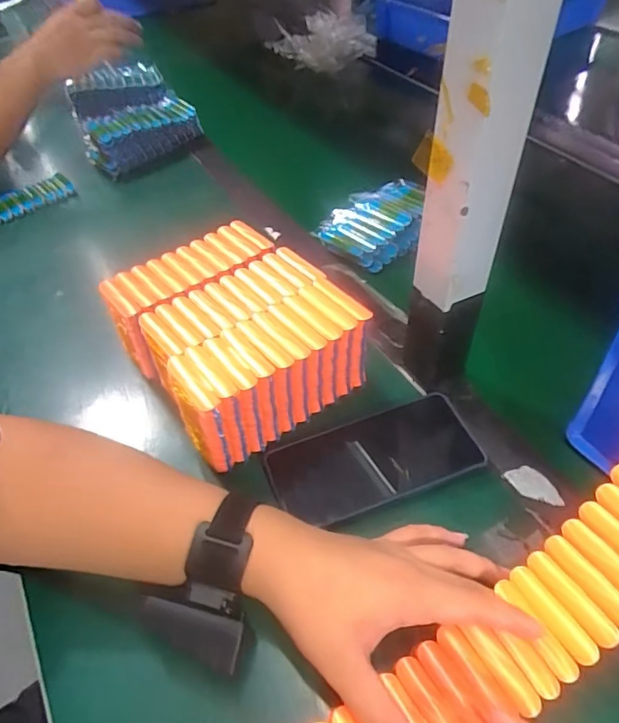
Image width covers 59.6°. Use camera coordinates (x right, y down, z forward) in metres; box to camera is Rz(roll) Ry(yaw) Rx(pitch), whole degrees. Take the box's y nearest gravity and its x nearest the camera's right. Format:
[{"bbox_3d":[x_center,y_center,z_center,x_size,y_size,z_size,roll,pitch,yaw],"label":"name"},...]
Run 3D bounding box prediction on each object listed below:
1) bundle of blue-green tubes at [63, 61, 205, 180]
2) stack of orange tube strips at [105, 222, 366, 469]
[{"bbox_3d":[-0.274,-0.375,0.849,0.174,0.078,0.217,-21,50,-16],"label":"bundle of blue-green tubes"},{"bbox_3d":[-0.068,-0.030,0.488,0.161,0.083,0.199,-30,53,-23],"label":"stack of orange tube strips"}]

